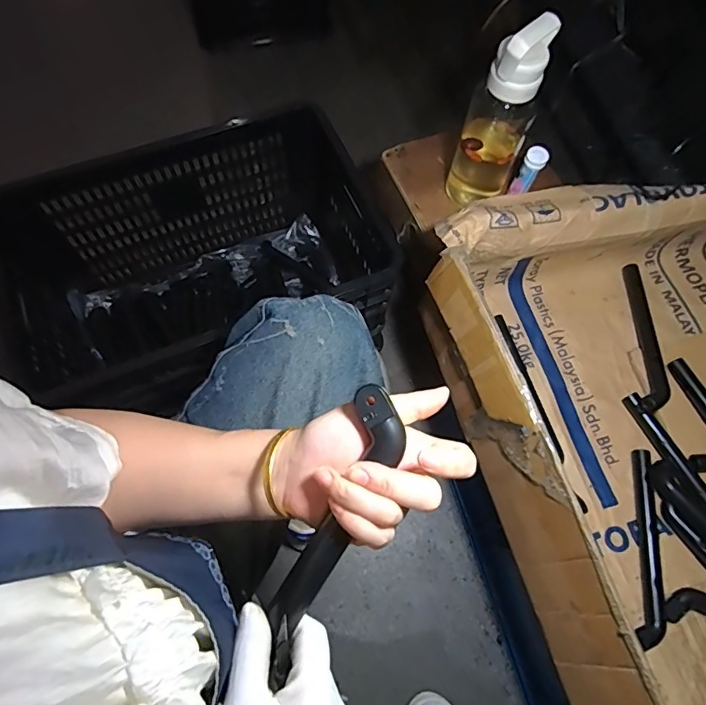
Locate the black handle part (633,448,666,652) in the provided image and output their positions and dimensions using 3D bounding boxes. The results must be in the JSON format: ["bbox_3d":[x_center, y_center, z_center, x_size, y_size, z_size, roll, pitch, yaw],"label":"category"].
[{"bbox_3d":[0.384,0.248,0.654,0.027,0.019,0.242,10,68,2],"label":"black handle part"}]

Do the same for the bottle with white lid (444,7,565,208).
[{"bbox_3d":[0.208,-0.334,0.720,0.090,0.276,0.080,17,68,5],"label":"bottle with white lid"}]

